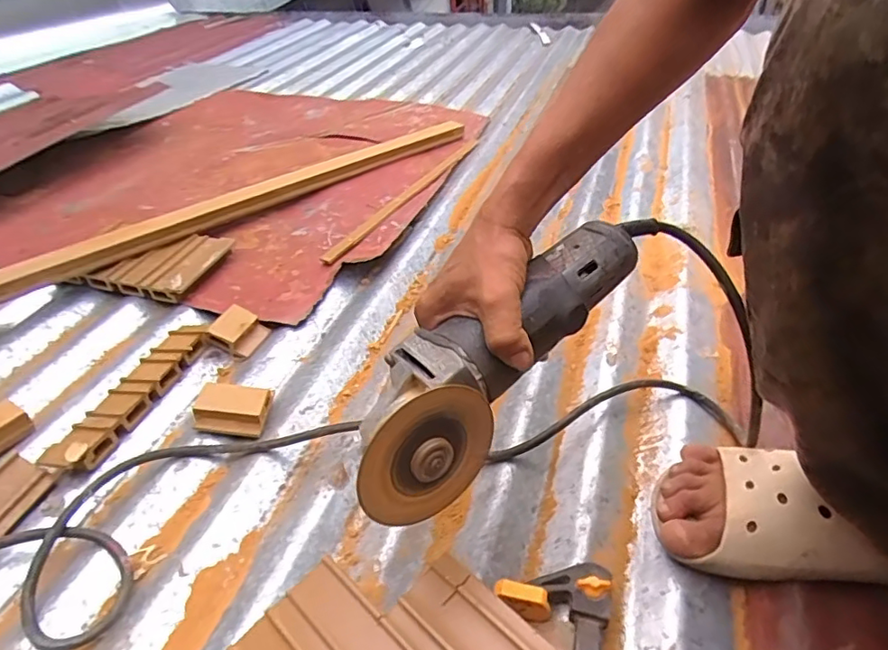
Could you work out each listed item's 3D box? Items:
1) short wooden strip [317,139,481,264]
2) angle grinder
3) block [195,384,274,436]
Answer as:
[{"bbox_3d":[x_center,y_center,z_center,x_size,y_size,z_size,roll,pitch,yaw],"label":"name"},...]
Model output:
[{"bbox_3d":[-0.050,-0.235,0.939,0.022,0.008,0.513,18,43,21],"label":"short wooden strip"},{"bbox_3d":[0.034,0.014,0.393,0.080,0.084,0.268,33,66,34],"label":"angle grinder"},{"bbox_3d":[-0.217,0.087,0.570,0.070,0.029,0.045,1,40,3],"label":"block"}]

